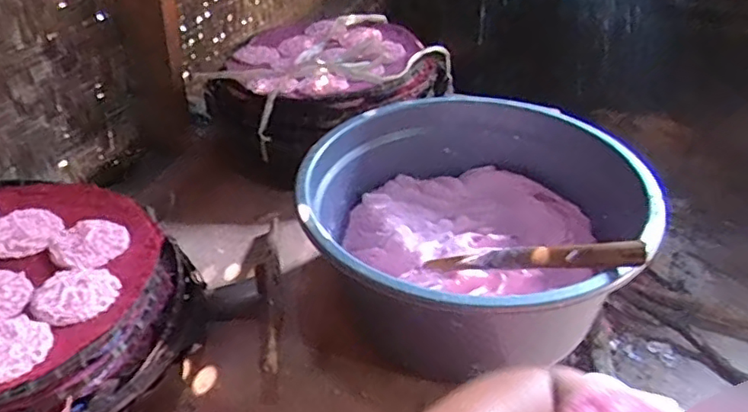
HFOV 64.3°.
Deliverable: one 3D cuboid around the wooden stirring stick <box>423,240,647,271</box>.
[{"bbox_3d":[0.166,0.059,0.656,0.259,0.024,0.025,-9,23,44],"label":"wooden stirring stick"}]

